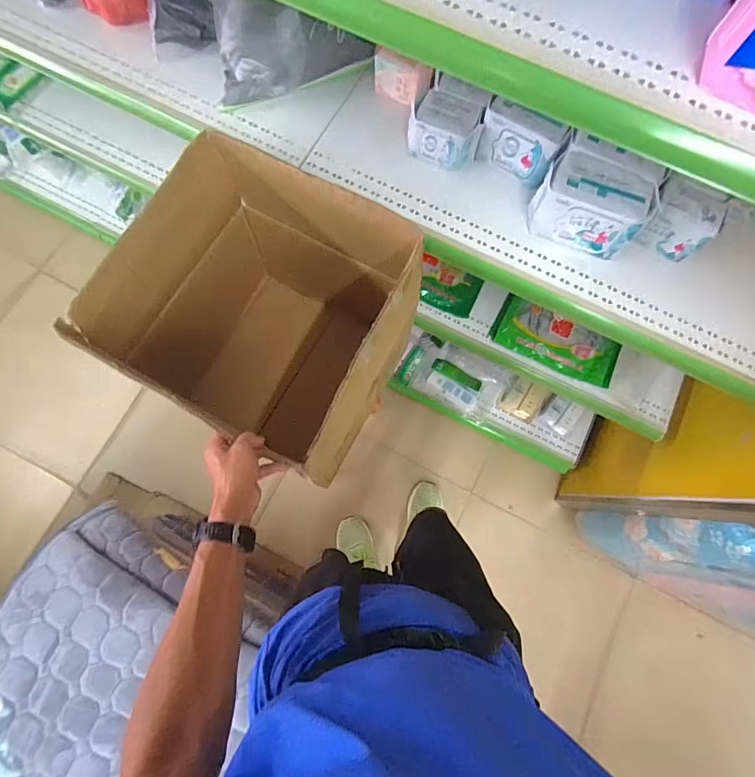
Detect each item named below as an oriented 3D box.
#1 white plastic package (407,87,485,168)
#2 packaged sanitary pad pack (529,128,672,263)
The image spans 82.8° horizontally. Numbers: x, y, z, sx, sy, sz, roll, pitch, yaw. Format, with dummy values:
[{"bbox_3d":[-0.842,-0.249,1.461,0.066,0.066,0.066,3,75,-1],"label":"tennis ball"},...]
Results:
[{"bbox_3d":[0.111,-0.427,0.721,0.124,0.084,0.076,14,77,2],"label":"white plastic package"},{"bbox_3d":[0.338,-0.299,0.684,0.159,0.115,0.116,27,78,5],"label":"packaged sanitary pad pack"}]

